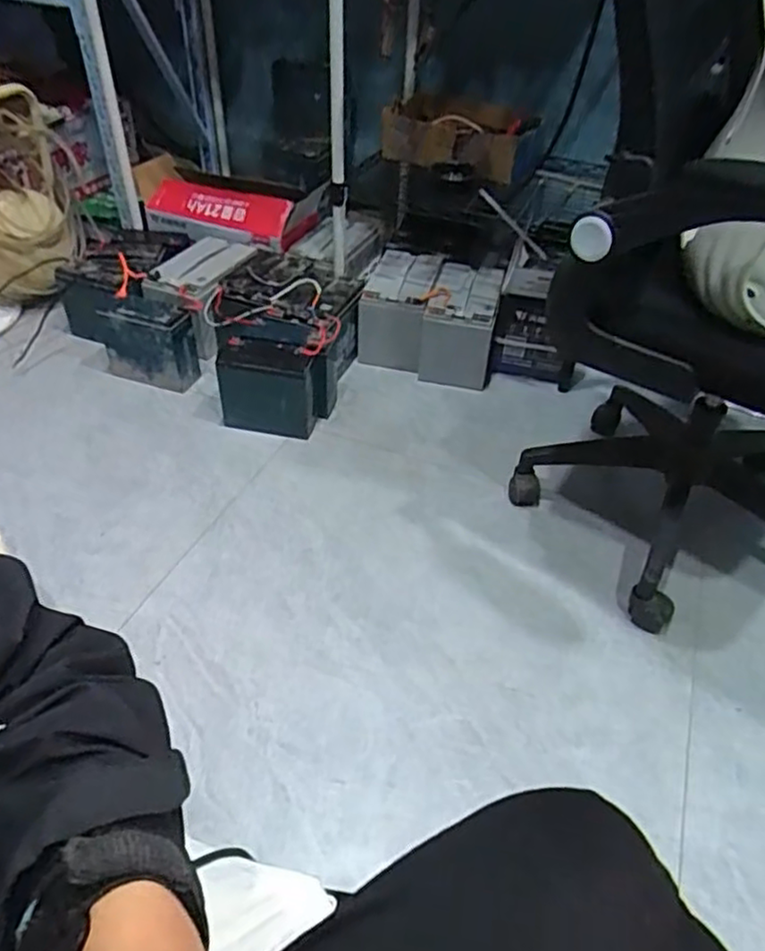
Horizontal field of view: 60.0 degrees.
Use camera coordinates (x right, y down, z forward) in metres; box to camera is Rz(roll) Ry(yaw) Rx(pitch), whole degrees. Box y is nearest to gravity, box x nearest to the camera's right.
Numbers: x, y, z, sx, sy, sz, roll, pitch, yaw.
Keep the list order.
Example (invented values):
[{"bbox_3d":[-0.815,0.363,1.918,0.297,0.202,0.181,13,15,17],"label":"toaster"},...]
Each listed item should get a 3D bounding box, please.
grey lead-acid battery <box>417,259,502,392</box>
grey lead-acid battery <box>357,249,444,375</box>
[{"bbox_3d":[0.183,-0.351,1.529,0.150,0.185,0.243,10,43,9],"label":"grey lead-acid battery"},{"bbox_3d":[0.042,-0.391,1.567,0.152,0.172,0.265,9,43,8],"label":"grey lead-acid battery"}]

